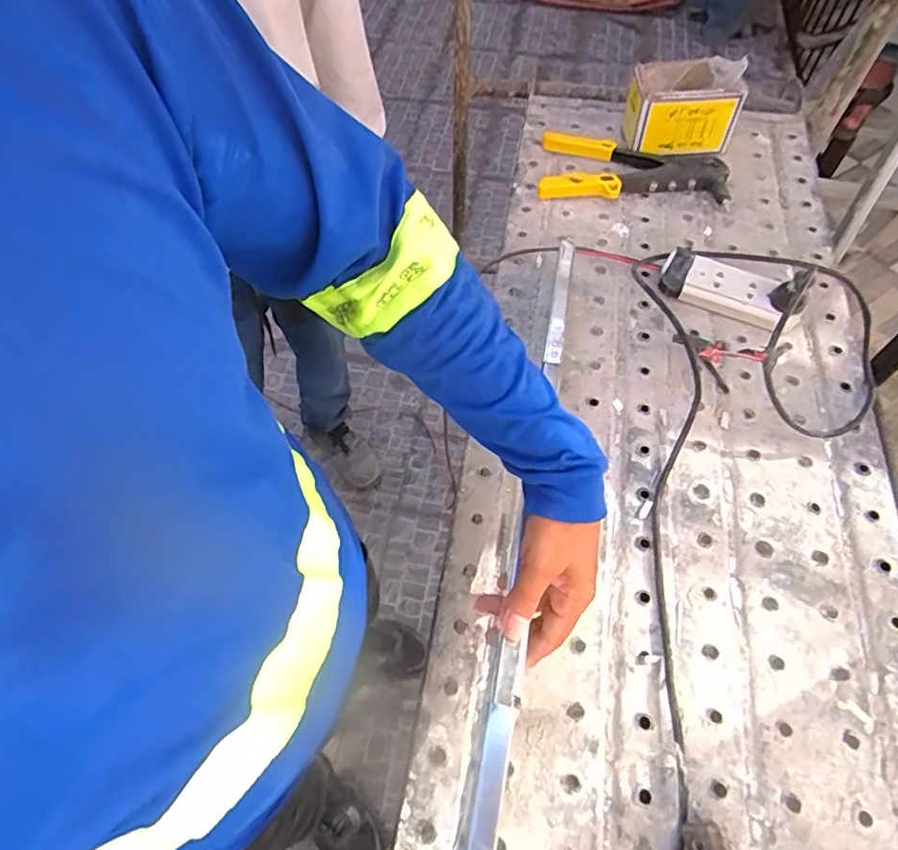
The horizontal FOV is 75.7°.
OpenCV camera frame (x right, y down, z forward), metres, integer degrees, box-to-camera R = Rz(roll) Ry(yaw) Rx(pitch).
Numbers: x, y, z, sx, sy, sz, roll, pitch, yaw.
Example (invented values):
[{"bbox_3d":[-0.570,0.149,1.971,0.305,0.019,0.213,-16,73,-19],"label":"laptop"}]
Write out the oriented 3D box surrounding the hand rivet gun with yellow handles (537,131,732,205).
[{"bbox_3d":[0.249,-0.350,0.788,0.240,0.028,0.129,7,59,5],"label":"hand rivet gun with yellow handles"}]

